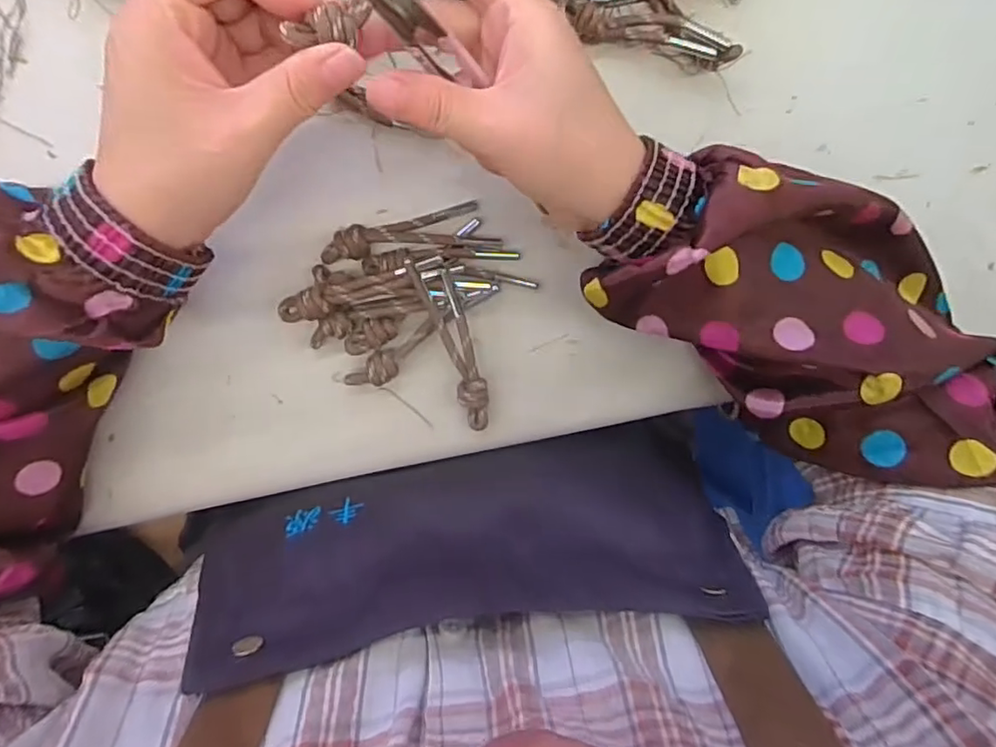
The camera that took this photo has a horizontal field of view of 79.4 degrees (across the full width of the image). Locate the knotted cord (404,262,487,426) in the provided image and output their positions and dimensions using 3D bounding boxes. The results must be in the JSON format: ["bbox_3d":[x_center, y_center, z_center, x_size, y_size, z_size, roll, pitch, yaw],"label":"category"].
[{"bbox_3d":[-0.021,-0.015,0.310,0.017,0.021,0.092,-19,99,-2],"label":"knotted cord"}]

